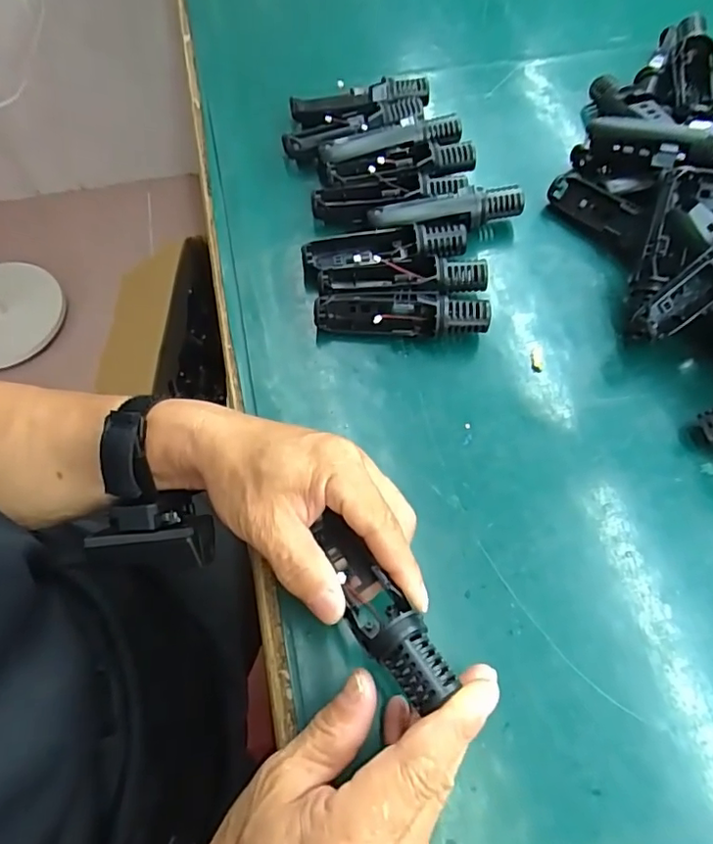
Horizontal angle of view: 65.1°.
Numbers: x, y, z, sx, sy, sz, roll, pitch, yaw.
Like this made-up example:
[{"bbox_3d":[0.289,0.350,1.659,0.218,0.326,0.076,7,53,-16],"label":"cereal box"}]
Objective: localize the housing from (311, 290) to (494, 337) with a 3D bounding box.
[{"bbox_3d":[0.032,-0.076,0.397,0.119,0.033,0.028,1,64,0],"label":"housing"}]

